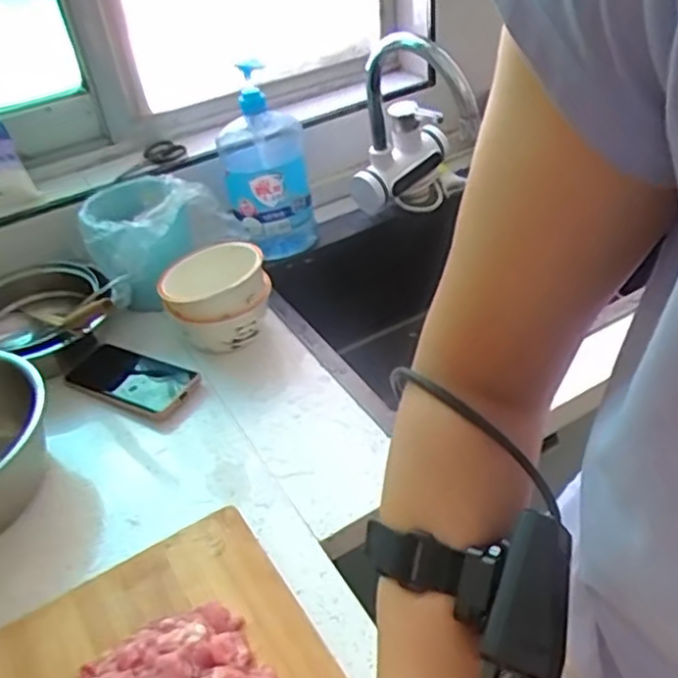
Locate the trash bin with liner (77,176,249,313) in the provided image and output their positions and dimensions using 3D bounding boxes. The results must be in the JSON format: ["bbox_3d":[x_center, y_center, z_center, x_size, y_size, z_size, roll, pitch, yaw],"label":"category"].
[{"bbox_3d":[-0.224,-0.133,0.863,0.186,0.132,0.122,-27,43,-23],"label":"trash bin with liner"}]

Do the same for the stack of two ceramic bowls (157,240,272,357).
[{"bbox_3d":[-0.146,-0.044,0.814,0.122,0.106,0.107,-12,39,-6],"label":"stack of two ceramic bowls"}]

